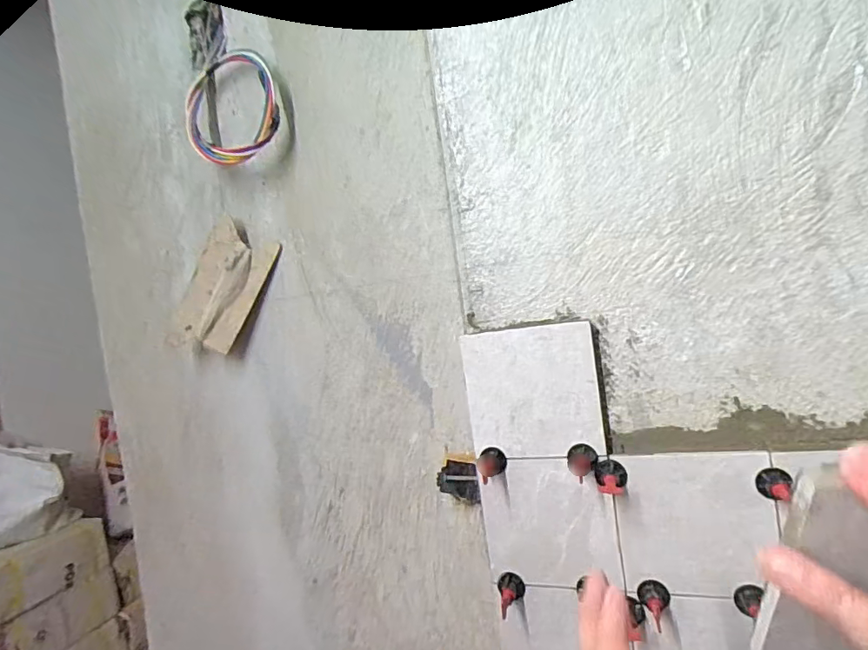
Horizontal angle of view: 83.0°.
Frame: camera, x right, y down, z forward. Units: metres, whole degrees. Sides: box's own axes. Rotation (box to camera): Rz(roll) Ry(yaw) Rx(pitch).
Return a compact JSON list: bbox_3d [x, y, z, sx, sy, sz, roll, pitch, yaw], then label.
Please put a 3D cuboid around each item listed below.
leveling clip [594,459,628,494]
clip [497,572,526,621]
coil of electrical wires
[{"bbox_3d":[0.189,0.164,0.520,0.032,0.034,0.026,-7,1,12],"label":"leveling clip"},{"bbox_3d":[0.089,0.305,0.556,0.031,0.030,0.038,-8,1,6],"label":"clip"},{"bbox_3d":[-0.267,-0.284,0.647,0.135,0.164,0.031,-27,-17,10],"label":"coil of electrical wires"}]

